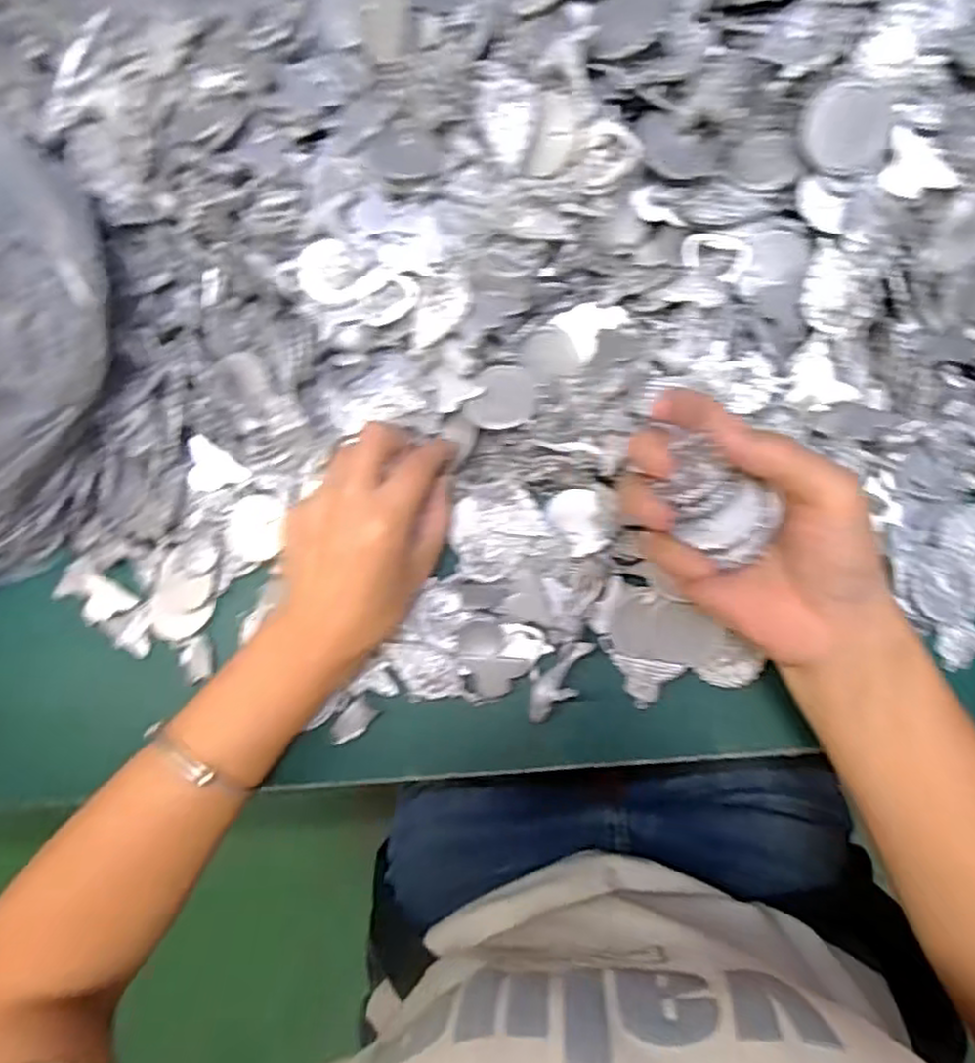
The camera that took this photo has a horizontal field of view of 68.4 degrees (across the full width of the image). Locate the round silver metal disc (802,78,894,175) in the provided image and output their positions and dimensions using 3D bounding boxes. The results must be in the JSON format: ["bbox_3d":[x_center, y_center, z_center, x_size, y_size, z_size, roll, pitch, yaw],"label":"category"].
[{"bbox_3d":[0.171,-0.190,0.339,0.042,0.004,0.037,2,119,-6],"label":"round silver metal disc"}]

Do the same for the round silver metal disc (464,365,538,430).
[{"bbox_3d":[0.010,-0.071,0.386,0.033,0.006,0.038,25,84,11],"label":"round silver metal disc"}]

